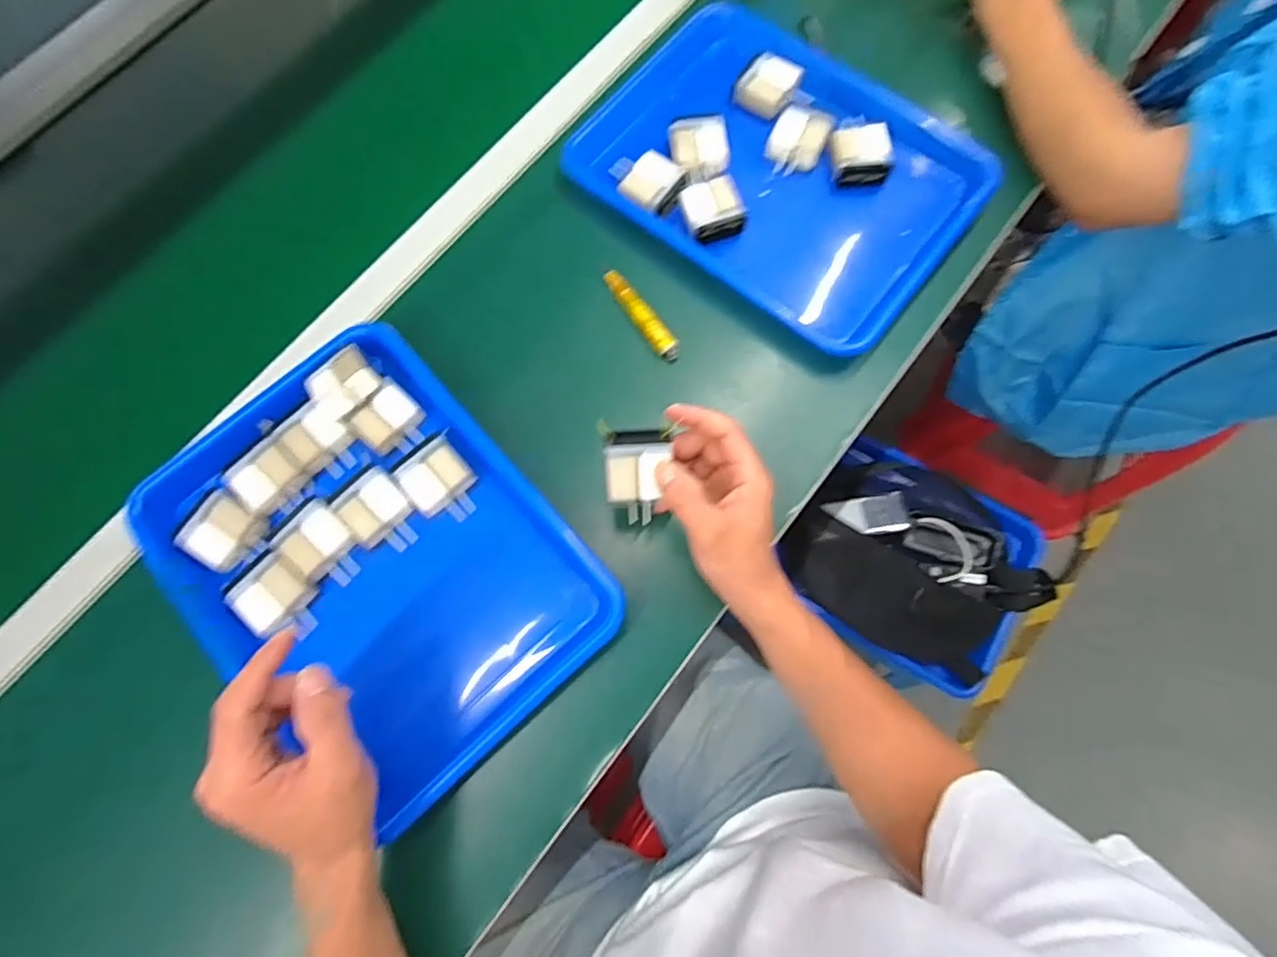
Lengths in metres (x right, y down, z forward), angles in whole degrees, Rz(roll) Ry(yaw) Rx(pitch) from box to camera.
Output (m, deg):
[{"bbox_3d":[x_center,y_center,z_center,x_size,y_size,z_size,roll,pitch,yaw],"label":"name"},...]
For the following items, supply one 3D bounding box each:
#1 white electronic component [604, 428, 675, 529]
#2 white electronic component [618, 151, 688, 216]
[{"bbox_3d":[0.001,-0.002,0.431,0.046,0.026,0.067,-9,103,0],"label":"white electronic component"},{"bbox_3d":[0.014,-0.269,0.544,0.050,0.013,0.047,29,91,3],"label":"white electronic component"}]

